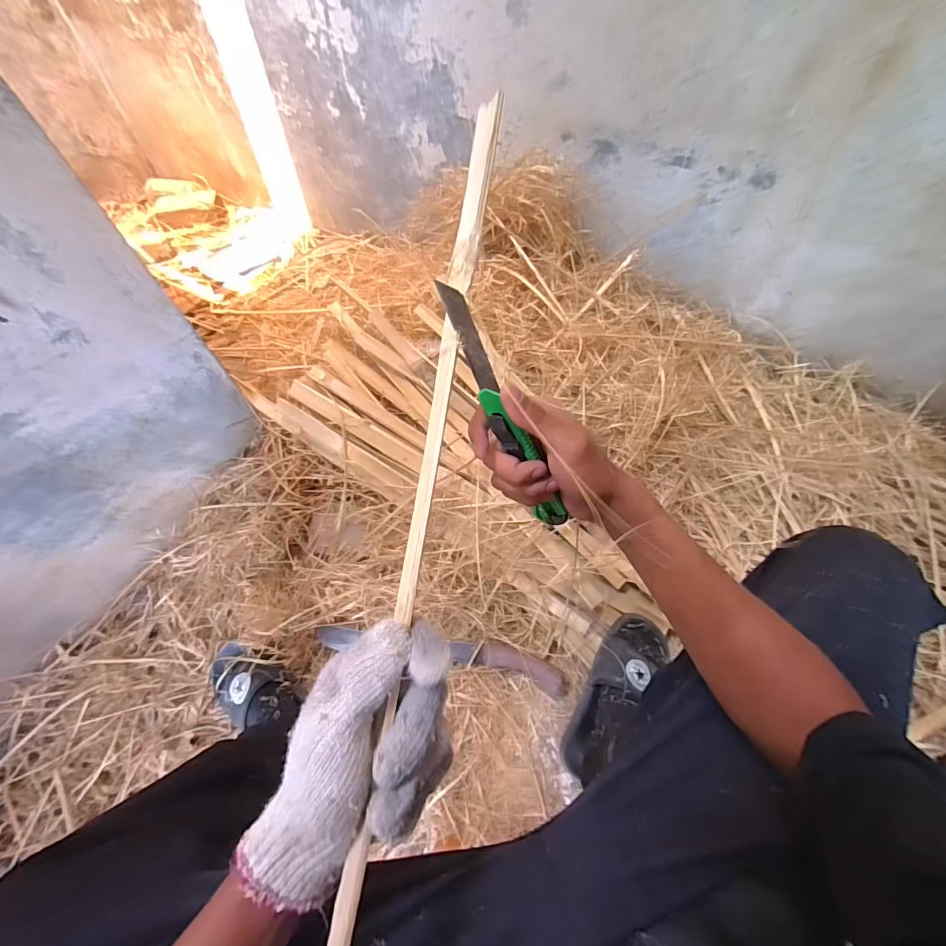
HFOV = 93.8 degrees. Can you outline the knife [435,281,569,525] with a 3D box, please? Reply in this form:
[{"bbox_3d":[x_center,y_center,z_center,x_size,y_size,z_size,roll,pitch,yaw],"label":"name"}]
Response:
[{"bbox_3d":[0.025,-0.030,0.308,0.028,0.208,0.013,18,57,46],"label":"knife"}]

